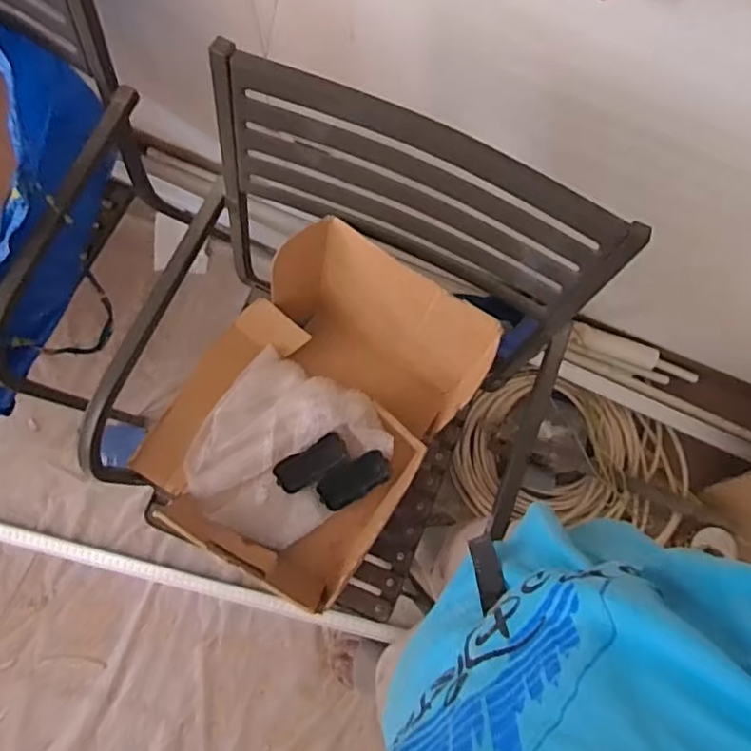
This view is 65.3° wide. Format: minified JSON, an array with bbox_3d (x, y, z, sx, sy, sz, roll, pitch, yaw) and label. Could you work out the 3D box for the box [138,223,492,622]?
[{"bbox_3d":[-0.099,0.052,0.813,0.342,0.233,0.438,33,81,2],"label":"box"}]

